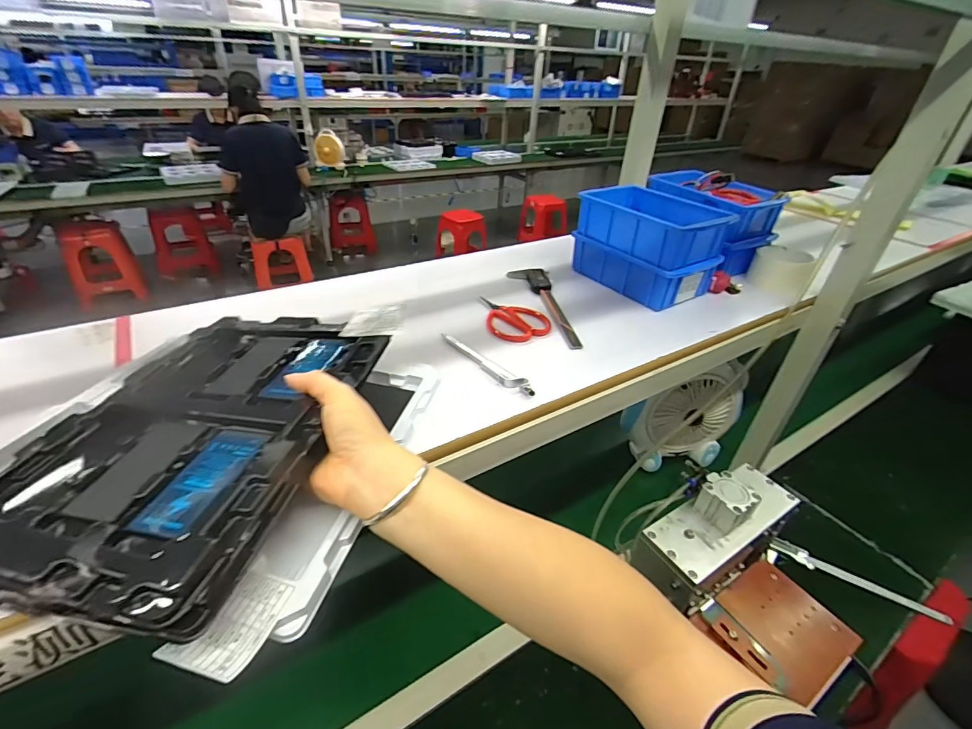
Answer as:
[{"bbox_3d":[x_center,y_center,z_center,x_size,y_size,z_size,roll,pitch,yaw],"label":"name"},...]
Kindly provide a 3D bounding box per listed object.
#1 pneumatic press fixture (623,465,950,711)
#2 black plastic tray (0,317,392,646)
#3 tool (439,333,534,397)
[{"bbox_3d":[0.336,0.275,0.568,0.231,0.191,0.237,-24,44,-26],"label":"pneumatic press fixture"},{"bbox_3d":[-0.226,0.042,0.342,0.226,0.025,0.277,8,39,11],"label":"black plastic tray"},{"bbox_3d":[-0.004,-0.001,0.505,0.150,0.010,0.017,31,48,34],"label":"tool"}]

